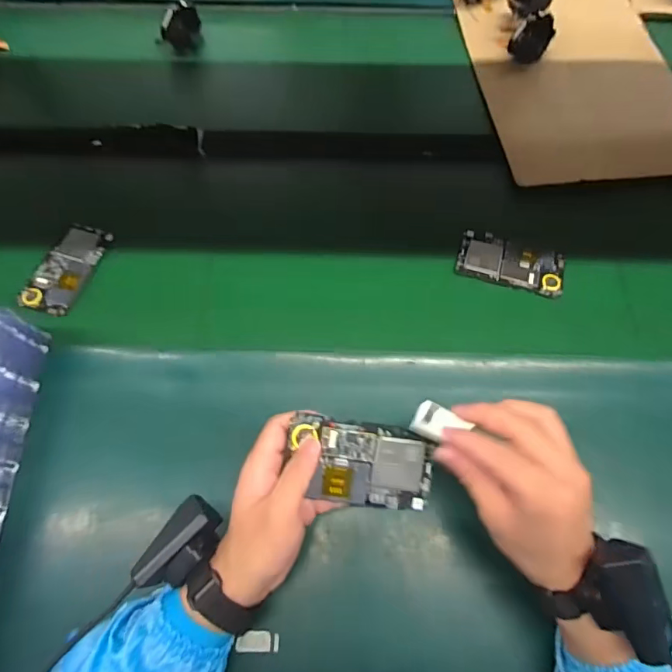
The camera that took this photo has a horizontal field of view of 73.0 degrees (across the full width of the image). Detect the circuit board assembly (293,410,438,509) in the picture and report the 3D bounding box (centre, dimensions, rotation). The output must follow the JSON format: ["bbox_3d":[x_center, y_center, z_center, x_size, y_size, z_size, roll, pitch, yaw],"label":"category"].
[{"bbox_3d":[0.023,0.106,0.376,0.118,0.007,0.067,9,89,-8],"label":"circuit board assembly"}]

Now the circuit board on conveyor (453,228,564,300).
[{"bbox_3d":[0.213,-0.090,0.554,0.123,0.010,0.063,16,65,10],"label":"circuit board on conveyor"}]

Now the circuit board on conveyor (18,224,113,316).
[{"bbox_3d":[-0.327,-0.082,0.558,0.061,0.018,0.122,12,64,8],"label":"circuit board on conveyor"}]

